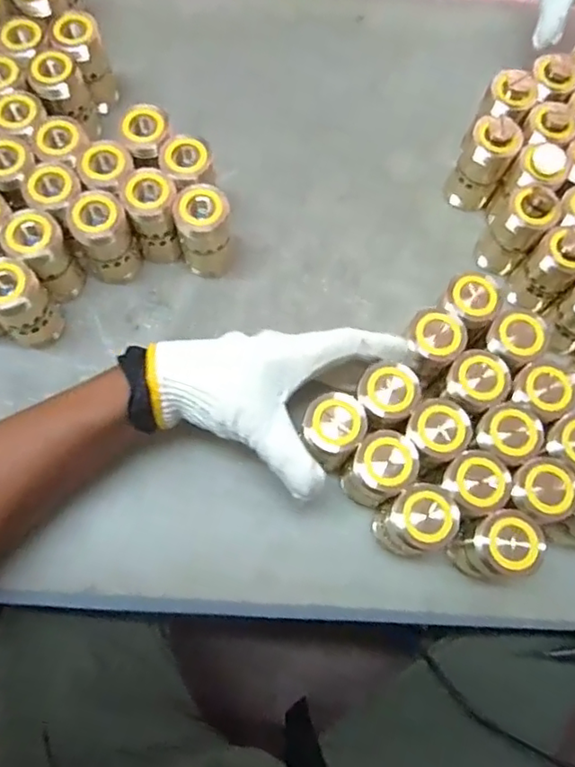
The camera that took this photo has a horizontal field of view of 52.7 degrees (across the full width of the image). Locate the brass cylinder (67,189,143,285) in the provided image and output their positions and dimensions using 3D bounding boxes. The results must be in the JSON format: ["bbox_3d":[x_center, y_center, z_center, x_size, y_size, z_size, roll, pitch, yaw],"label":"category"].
[{"bbox_3d":[-0.139,-0.112,0.448,0.040,0.074,0.043,1,73,-2],"label":"brass cylinder"}]

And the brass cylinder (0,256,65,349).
[{"bbox_3d":[-0.193,-0.056,0.424,0.035,0.074,0.039,42,76,10],"label":"brass cylinder"}]

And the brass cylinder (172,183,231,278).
[{"bbox_3d":[-0.063,-0.114,0.453,0.038,0.081,0.036,1,73,-2],"label":"brass cylinder"}]

